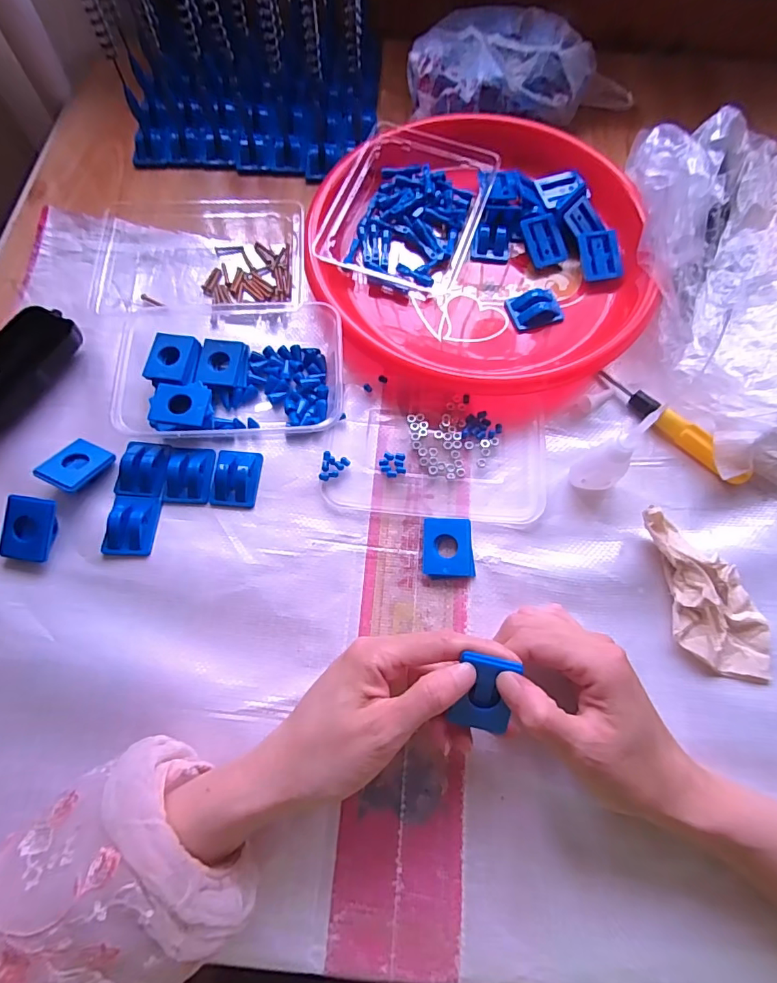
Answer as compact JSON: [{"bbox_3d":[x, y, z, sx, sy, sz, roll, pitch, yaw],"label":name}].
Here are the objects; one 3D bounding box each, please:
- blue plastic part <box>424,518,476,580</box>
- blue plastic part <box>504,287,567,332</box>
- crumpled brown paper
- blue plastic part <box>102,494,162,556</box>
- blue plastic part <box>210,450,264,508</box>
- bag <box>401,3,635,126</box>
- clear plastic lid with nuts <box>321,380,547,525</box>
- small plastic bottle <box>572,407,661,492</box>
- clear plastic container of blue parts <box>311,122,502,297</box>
[{"bbox_3d":[0.043,0.041,0.346,0.036,0.010,0.042,1,69,0],"label":"blue plastic part"},{"bbox_3d":[0.126,-0.158,0.413,0.043,0.015,0.030,-17,70,-7],"label":"blue plastic part"},{"bbox_3d":[0.218,0.067,0.326,0.062,0.024,0.115,-8,69,-4],"label":"crumpled brown paper"},{"bbox_3d":[-0.187,0.023,0.349,0.034,0.014,0.044,3,69,0],"label":"blue plastic part"},{"bbox_3d":[-0.116,-0.013,0.364,0.033,0.016,0.046,3,69,0],"label":"blue plastic part"},{"bbox_3d":[0.136,-0.419,0.489,0.236,0.066,0.100,-11,69,-5],"label":"bag"},{"bbox_3d":[0.037,-0.031,0.374,0.166,0.010,0.109,9,69,3],"label":"clear plastic lid with nuts"},{"bbox_3d":[0.154,-0.024,0.332,0.032,0.080,0.019,7,69,2],"label":"small plastic bottle"},{"bbox_3d":[0.017,-0.252,0.437,0.128,0.040,0.168,19,70,6],"label":"clear plastic container of blue parts"}]

